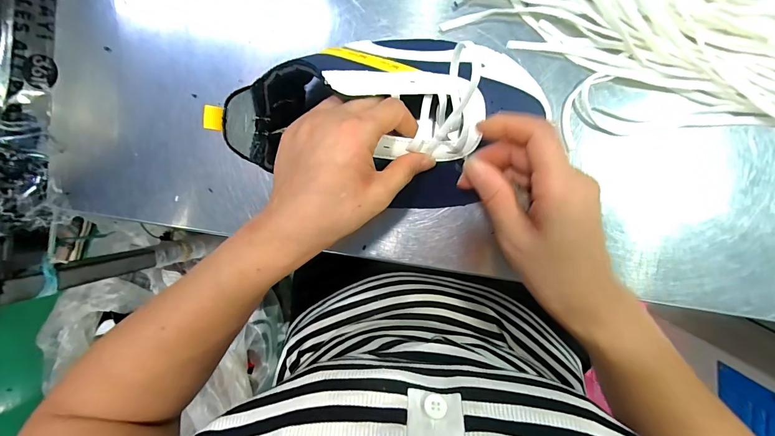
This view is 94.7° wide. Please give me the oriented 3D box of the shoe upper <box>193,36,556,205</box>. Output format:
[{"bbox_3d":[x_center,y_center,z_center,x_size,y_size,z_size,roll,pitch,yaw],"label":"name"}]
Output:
[{"bbox_3d":[0.002,-0.076,0.286,0.241,0.073,0.132,0,93,-2],"label":"shoe upper"}]

